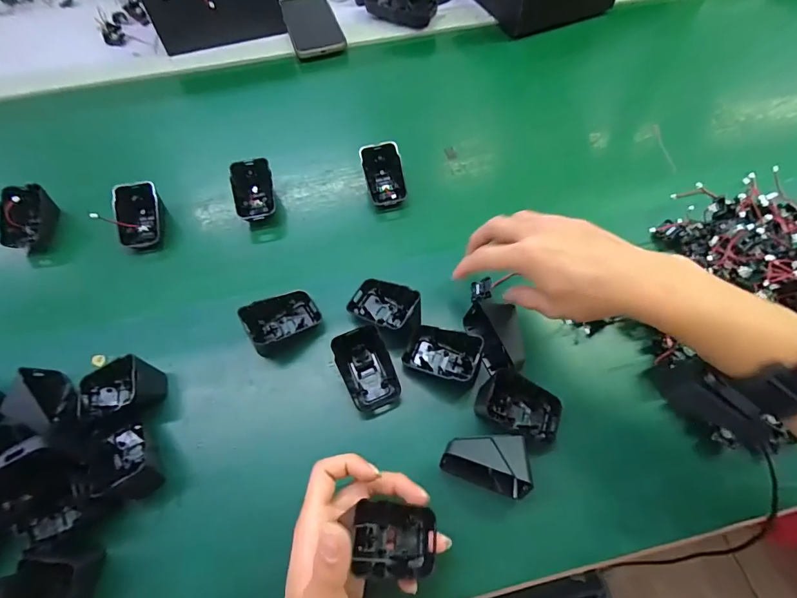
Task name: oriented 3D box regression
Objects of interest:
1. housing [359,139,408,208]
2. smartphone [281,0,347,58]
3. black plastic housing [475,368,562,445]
[{"bbox_3d":[-0.016,-0.142,0.483,0.046,0.037,0.058,-12,62,-5],"label":"housing"},{"bbox_3d":[-0.131,-0.417,0.637,0.074,0.012,0.146,-16,63,-8],"label":"smartphone"},{"bbox_3d":[0.105,0.094,0.364,0.071,0.040,0.049,19,64,11],"label":"black plastic housing"}]

